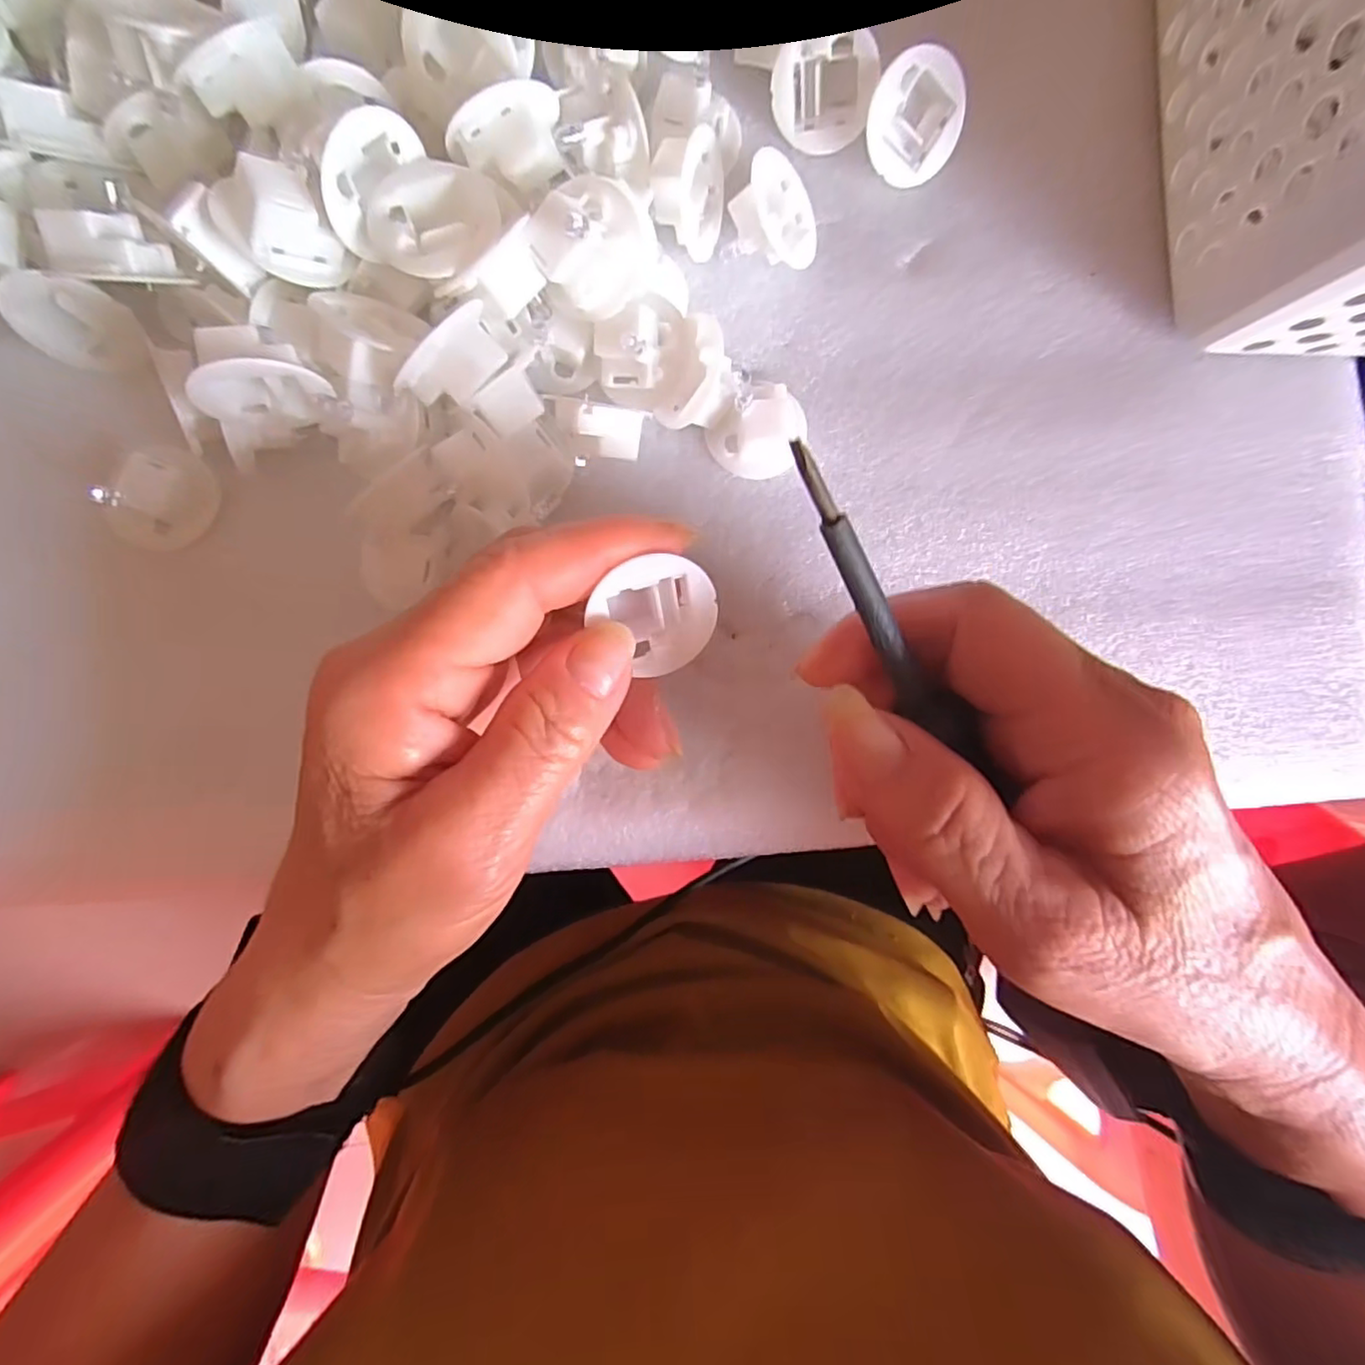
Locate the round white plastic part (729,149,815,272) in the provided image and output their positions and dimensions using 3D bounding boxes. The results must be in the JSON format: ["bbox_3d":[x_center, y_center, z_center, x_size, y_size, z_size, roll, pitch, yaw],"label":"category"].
[{"bbox_3d":[0.028,-0.147,0.206,0.032,0.015,0.032,1,88,-44],"label":"round white plastic part"}]

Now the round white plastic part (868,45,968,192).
[{"bbox_3d":[0.073,-0.181,0.208,0.032,0.014,0.032,-7,127,-10],"label":"round white plastic part"}]

